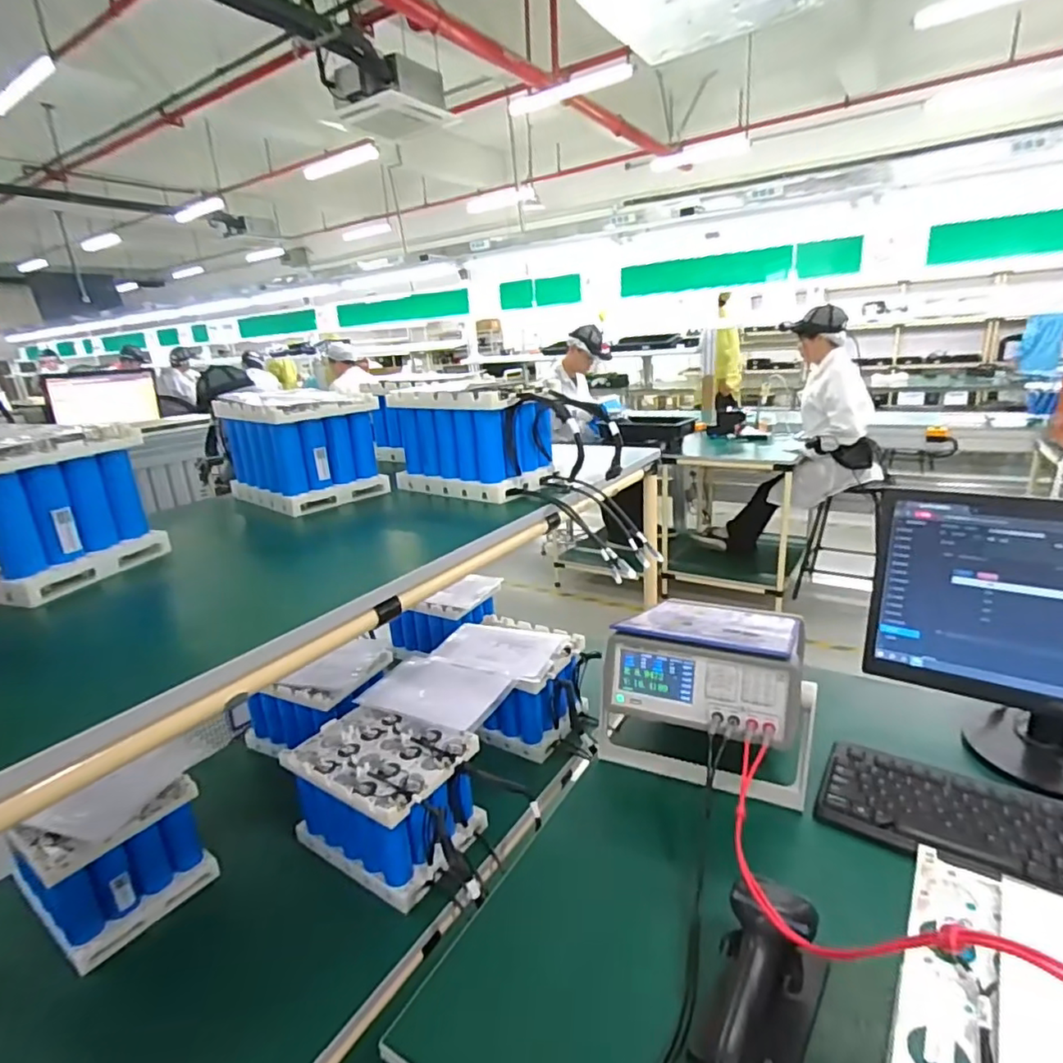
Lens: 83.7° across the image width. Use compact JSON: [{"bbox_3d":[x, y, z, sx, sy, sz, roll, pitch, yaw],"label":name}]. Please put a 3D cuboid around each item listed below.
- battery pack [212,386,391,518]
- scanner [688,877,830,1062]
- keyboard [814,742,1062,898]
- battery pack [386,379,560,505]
[{"bbox_3d":[-0.383,-0.142,1.006,0.197,0.171,0.188,11,24,39],"label":"battery pack"},{"bbox_3d":[0.188,0.378,0.495,0.082,0.117,0.170,10,23,37],"label":"scanner"},{"bbox_3d":[0.567,0.343,0.651,0.446,0.022,0.149,9,22,33],"label":"keyboard"},{"bbox_3d":[-0.090,-0.158,0.995,0.265,0.165,0.164,7,21,30],"label":"battery pack"}]

